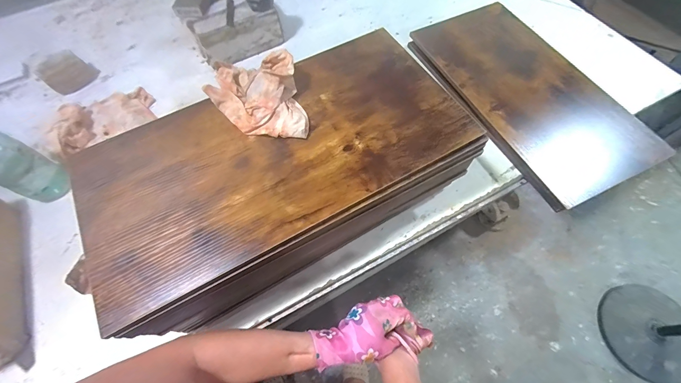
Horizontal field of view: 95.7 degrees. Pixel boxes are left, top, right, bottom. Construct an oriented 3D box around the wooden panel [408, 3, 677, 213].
[{"bbox_3d":[0.421,-0.234,0.705,0.312,0.029,0.533,-25,67,-11],"label":"wooden panel"}]

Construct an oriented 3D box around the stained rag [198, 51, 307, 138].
[{"bbox_3d":[-0.129,-0.148,0.460,0.145,0.050,0.137,-4,65,-1],"label":"stained rag"}]

